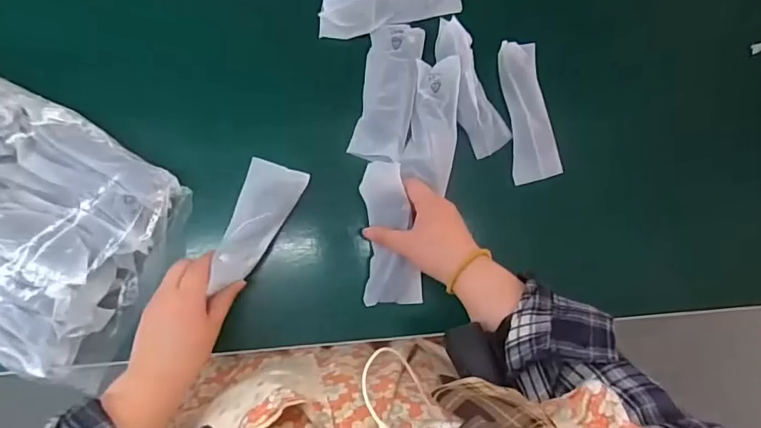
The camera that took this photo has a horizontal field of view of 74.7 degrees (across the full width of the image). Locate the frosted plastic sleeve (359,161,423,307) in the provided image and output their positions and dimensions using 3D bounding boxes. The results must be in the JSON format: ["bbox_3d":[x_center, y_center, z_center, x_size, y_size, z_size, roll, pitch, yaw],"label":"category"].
[{"bbox_3d":[0.009,0.022,0.503,0.057,0.018,0.146,-6,98,-7],"label":"frosted plastic sleeve"}]

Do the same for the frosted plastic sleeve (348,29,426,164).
[{"bbox_3d":[0.009,-0.126,0.523,0.056,0.021,0.141,12,87,-6],"label":"frosted plastic sleeve"}]

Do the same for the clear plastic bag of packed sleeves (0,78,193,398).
[{"bbox_3d":[-0.347,-0.005,0.454,0.306,0.066,0.207,32,85,-4],"label":"clear plastic bag of packed sleeves"}]

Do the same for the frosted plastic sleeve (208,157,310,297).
[{"bbox_3d":[-0.124,0.011,0.486,0.057,0.022,0.136,24,64,-5],"label":"frosted plastic sleeve"}]

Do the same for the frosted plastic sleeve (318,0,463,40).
[{"bbox_3d":[0.009,-0.223,0.518,0.148,0.021,0.051,-13,89,-7],"label":"frosted plastic sleeve"}]

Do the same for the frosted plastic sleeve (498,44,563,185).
[{"bbox_3d":[0.158,-0.110,0.534,0.043,0.017,0.149,-9,89,-7],"label":"frosted plastic sleeve"}]

